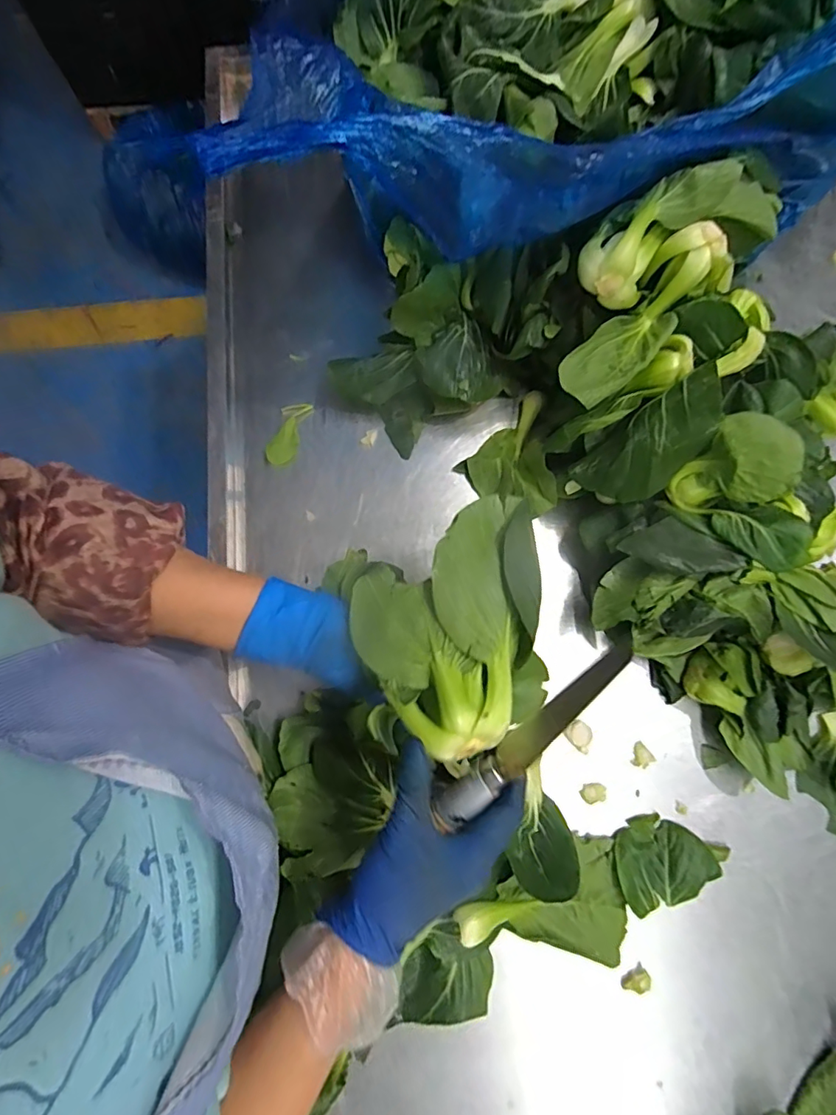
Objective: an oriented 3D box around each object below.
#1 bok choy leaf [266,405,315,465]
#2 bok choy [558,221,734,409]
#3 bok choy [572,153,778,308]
[{"bbox_3d":[-0.131,-0.127,0.517,0.027,0.014,0.069,17,79,4],"label":"bok choy leaf"},{"bbox_3d":[0.179,-0.188,0.413,0.053,0.041,0.154,43,99,8],"label":"bok choy"},{"bbox_3d":[0.202,-0.260,0.399,0.166,0.060,0.068,-25,79,-5],"label":"bok choy"}]

